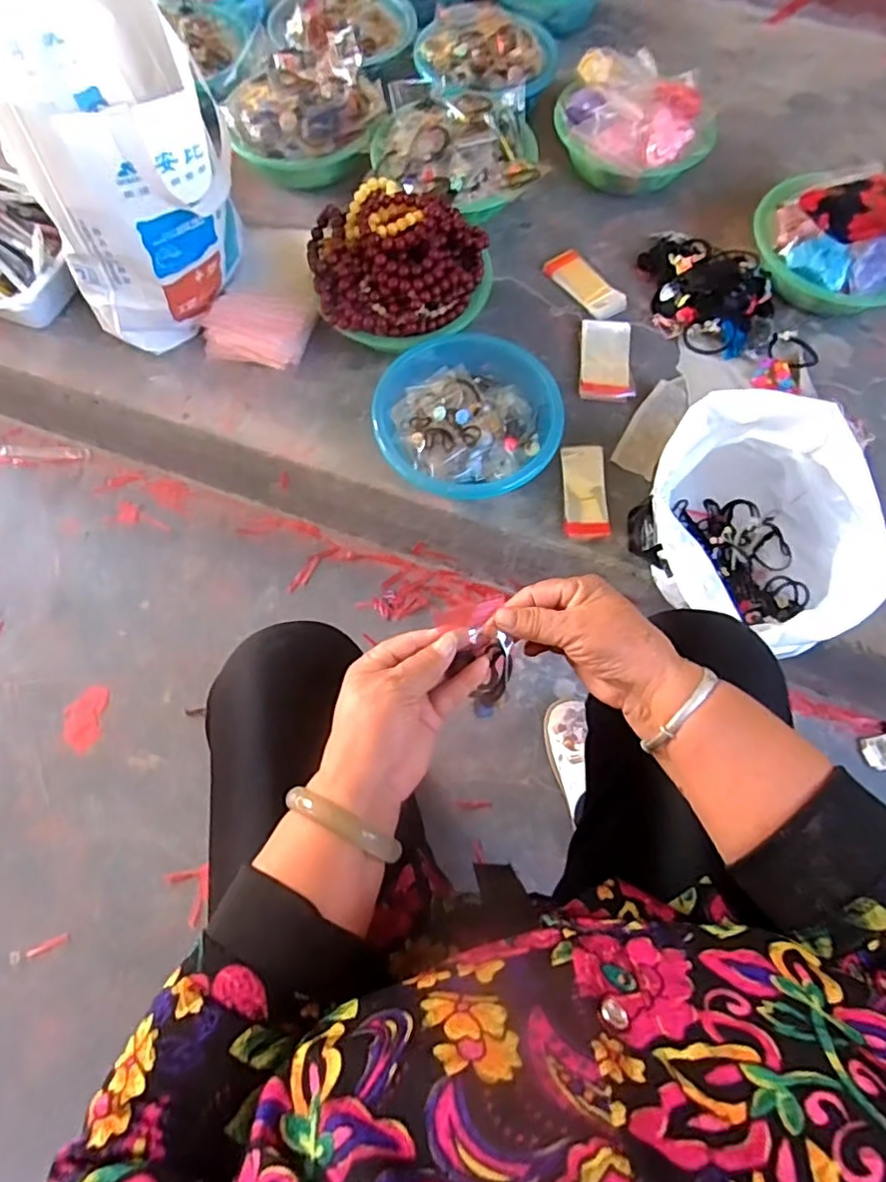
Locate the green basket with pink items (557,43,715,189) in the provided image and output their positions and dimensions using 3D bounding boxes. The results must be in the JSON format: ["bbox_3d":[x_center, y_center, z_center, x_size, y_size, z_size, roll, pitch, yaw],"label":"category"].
[{"bbox_3d":[0.295,-0.713,0.936,0.234,0.100,0.229,28,71,10],"label":"green basket with pink items"}]

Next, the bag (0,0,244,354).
[{"bbox_3d":[-0.369,-0.486,0.745,0.219,0.310,0.224,-15,70,-6],"label":"bag"}]

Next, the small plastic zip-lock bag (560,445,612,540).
[{"bbox_3d":[0.180,-0.128,0.777,0.055,0.010,0.136,1,69,0],"label":"small plastic zip-lock bag"}]

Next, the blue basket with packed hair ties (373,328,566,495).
[{"bbox_3d":[0.034,-0.223,0.775,0.222,0.082,0.219,0,69,-1],"label":"blue basket with packed hair ties"}]

